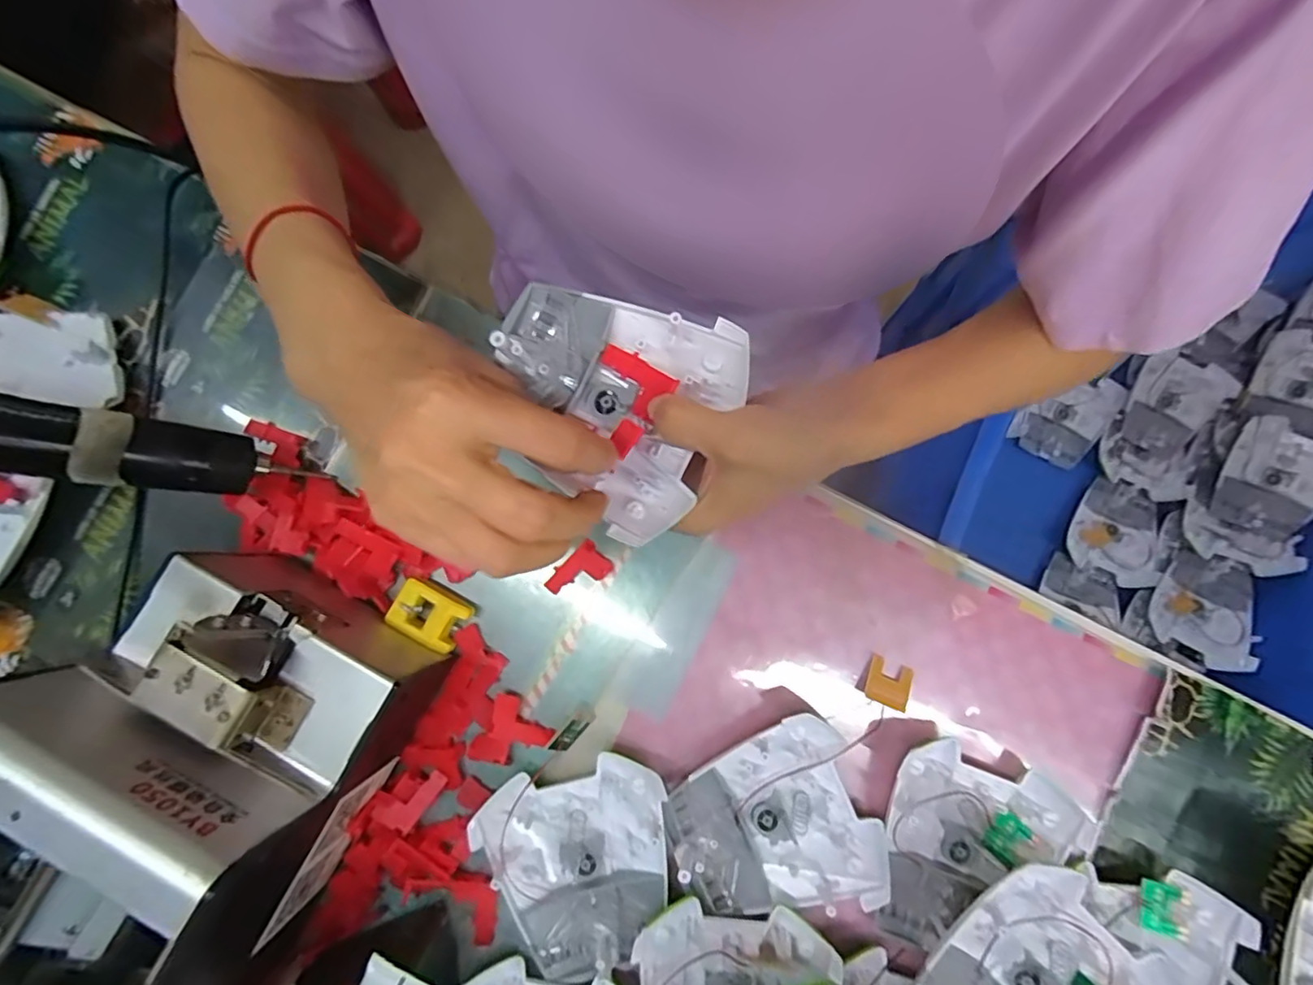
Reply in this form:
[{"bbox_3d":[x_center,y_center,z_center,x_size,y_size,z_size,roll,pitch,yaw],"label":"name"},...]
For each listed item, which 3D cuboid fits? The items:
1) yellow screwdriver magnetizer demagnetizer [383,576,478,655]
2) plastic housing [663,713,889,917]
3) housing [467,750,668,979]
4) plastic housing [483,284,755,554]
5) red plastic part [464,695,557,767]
[{"bbox_3d":[-0.129,0.069,0.330,0.041,0.013,0.032,28,71,-13],"label":"yellow screwdriver magnetizer demagnetizer"},{"bbox_3d":[0.061,0.179,0.309,0.101,0.021,0.094,-22,80,-4],"label":"plastic housing"},{"bbox_3d":[-0.039,0.199,0.309,0.095,0.024,0.101,-14,80,-2],"label":"housing"},{"bbox_3d":[-0.024,-0.043,0.255,0.106,0.024,0.096,28,81,5],"label":"plastic housing"},{"bbox_3d":[-0.081,0.137,0.323,0.038,0.009,0.038,24,80,5],"label":"red plastic part"}]

